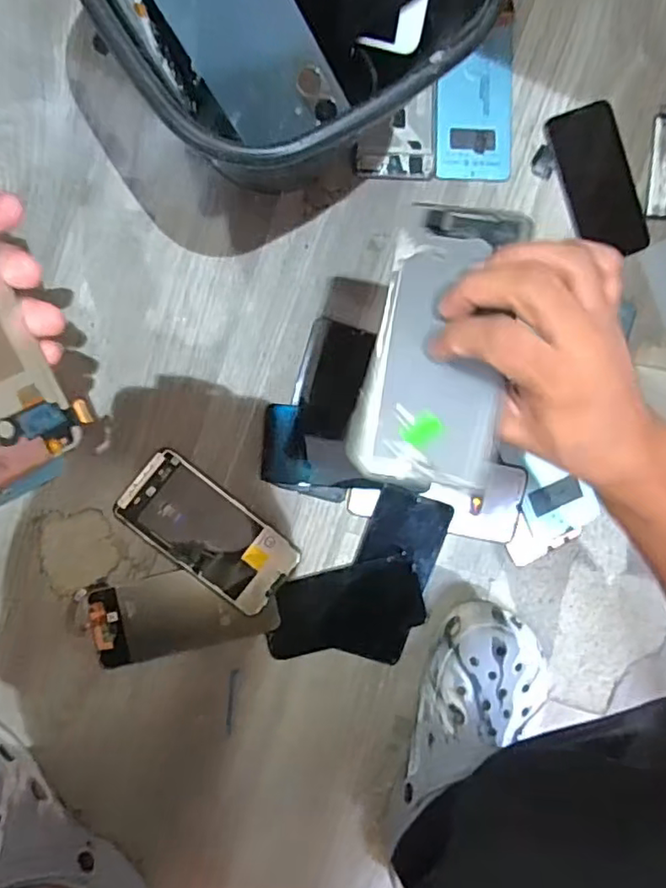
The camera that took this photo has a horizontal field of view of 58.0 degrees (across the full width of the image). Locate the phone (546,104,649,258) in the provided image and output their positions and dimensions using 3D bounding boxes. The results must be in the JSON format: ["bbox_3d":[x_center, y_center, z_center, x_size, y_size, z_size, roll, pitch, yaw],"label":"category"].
[{"bbox_3d":[0.250,-0.243,0.558,0.070,0.004,0.139,-23,97,-5],"label":"phone"}]

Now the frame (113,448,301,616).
[{"bbox_3d":[-0.107,0.077,0.522,0.154,0.009,0.072,40,88,-9],"label":"frame"}]

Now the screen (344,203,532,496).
[{"bbox_3d":[0.059,-0.052,0.324,0.072,0.009,0.148,13,83,8],"label":"screen"}]

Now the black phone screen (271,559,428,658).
[{"bbox_3d":[0.011,0.147,0.539,0.137,0.007,0.069,-11,96,-7],"label":"black phone screen"}]

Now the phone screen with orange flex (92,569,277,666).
[{"bbox_3d":[-0.130,0.147,0.523,0.154,0.005,0.070,-12,96,-4],"label":"phone screen with orange flex"}]

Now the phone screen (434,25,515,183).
[{"bbox_3d":[0.127,-0.305,0.538,0.071,0.007,0.132,-1,94,-8],"label":"phone screen"}]

